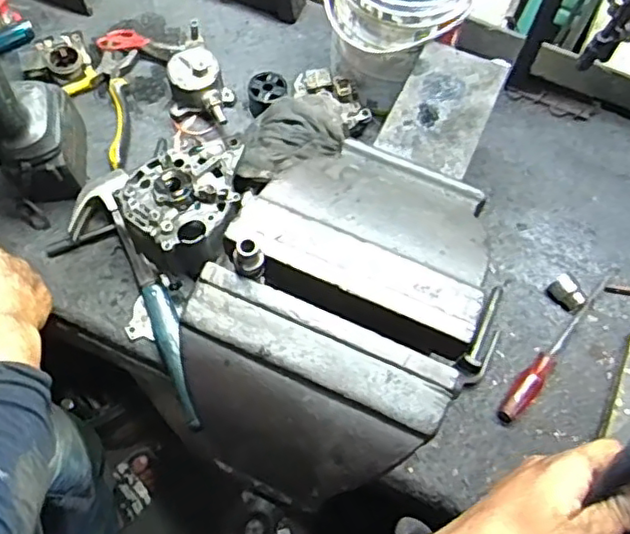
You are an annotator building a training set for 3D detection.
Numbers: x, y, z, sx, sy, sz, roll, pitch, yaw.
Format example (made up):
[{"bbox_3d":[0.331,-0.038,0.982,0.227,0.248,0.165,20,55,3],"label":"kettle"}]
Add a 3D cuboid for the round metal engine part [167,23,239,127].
[{"bbox_3d":[-0.153,-0.252,0.840,0.081,0.060,0.144,-6,66,-5],"label":"round metal engine part"}]

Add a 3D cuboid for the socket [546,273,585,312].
[{"bbox_3d":[0.297,0.030,0.736,0.027,0.025,0.040,-37,72,-17],"label":"socket"}]

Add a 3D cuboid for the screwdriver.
[{"bbox_3d":[0.285,0.082,0.715,0.023,0.027,0.241,40,70,15],"label":"screwdriver"}]

